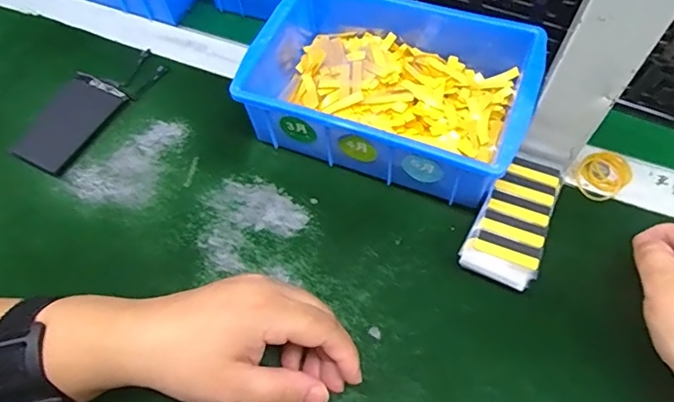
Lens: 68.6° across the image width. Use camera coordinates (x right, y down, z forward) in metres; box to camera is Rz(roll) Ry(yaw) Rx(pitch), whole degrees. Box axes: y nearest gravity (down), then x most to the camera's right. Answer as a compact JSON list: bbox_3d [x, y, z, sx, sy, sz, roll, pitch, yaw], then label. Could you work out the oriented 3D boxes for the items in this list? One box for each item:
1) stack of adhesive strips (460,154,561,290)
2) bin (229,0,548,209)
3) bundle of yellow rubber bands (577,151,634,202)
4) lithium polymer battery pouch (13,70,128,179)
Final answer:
[{"bbox_3d":[0.122,0.014,0.341,0.046,0.027,0.089,23,64,14],"label":"stack of adhesive strips"},{"bbox_3d":[0.039,-0.089,0.383,0.204,0.072,0.143,19,63,12],"label":"bin"},{"bbox_3d":[0.201,-0.021,0.370,0.046,0.007,0.034,-36,65,-17],"label":"bundle of yellow rubber bands"},{"bbox_3d":[-0.220,-0.066,0.405,0.057,0.006,0.094,21,63,13],"label":"lithium polymer battery pouch"}]

